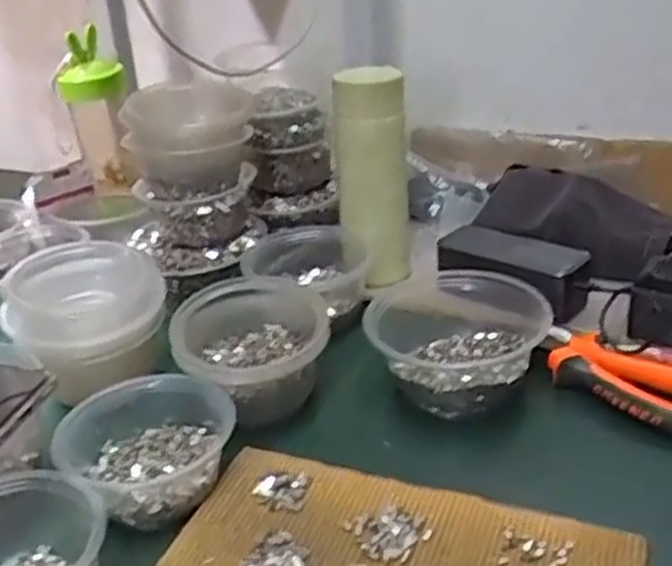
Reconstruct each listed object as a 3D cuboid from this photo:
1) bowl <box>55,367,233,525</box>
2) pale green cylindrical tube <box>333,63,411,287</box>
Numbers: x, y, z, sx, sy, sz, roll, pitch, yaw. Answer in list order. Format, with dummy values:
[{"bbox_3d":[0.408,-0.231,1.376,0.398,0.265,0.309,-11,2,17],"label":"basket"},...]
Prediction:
[{"bbox_3d":[-0.131,0.110,0.543,0.112,0.047,0.105,-4,29,2],"label":"bowl"},{"bbox_3d":[0.035,-0.101,0.752,0.067,0.193,0.073,-4,29,2],"label":"pale green cylindrical tube"}]

